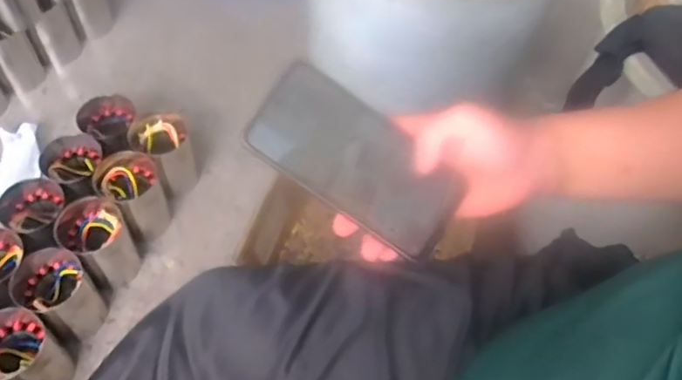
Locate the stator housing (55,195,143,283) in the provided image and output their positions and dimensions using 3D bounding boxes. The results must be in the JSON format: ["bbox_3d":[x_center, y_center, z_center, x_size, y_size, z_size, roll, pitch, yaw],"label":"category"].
[{"bbox_3d":[-0.380,0.085,0.901,0.093,0.112,0.108,-37,67,-25],"label":"stator housing"}]

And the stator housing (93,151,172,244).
[{"bbox_3d":[-0.339,0.010,0.941,0.097,0.122,0.105,-31,65,-22],"label":"stator housing"}]

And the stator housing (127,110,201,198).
[{"bbox_3d":[-0.305,-0.057,0.996,0.094,0.121,0.106,-23,62,-18],"label":"stator housing"}]

